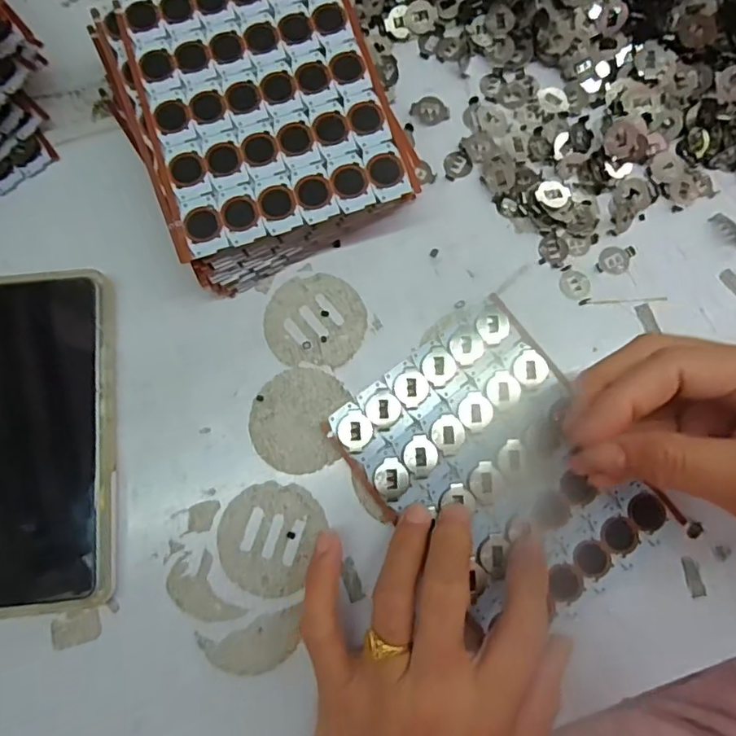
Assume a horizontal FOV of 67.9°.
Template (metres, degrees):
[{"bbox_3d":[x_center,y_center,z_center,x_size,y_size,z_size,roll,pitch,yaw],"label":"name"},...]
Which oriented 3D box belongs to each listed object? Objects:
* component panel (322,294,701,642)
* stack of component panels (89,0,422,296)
[{"bbox_3d":[0.064,0.049,0.275,0.116,0.006,0.141,-35,81,-7],"label":"component panel"},{"bbox_3d":[-0.058,-0.131,0.293,0.133,0.044,0.156,-24,80,-5],"label":"stack of component panels"}]

